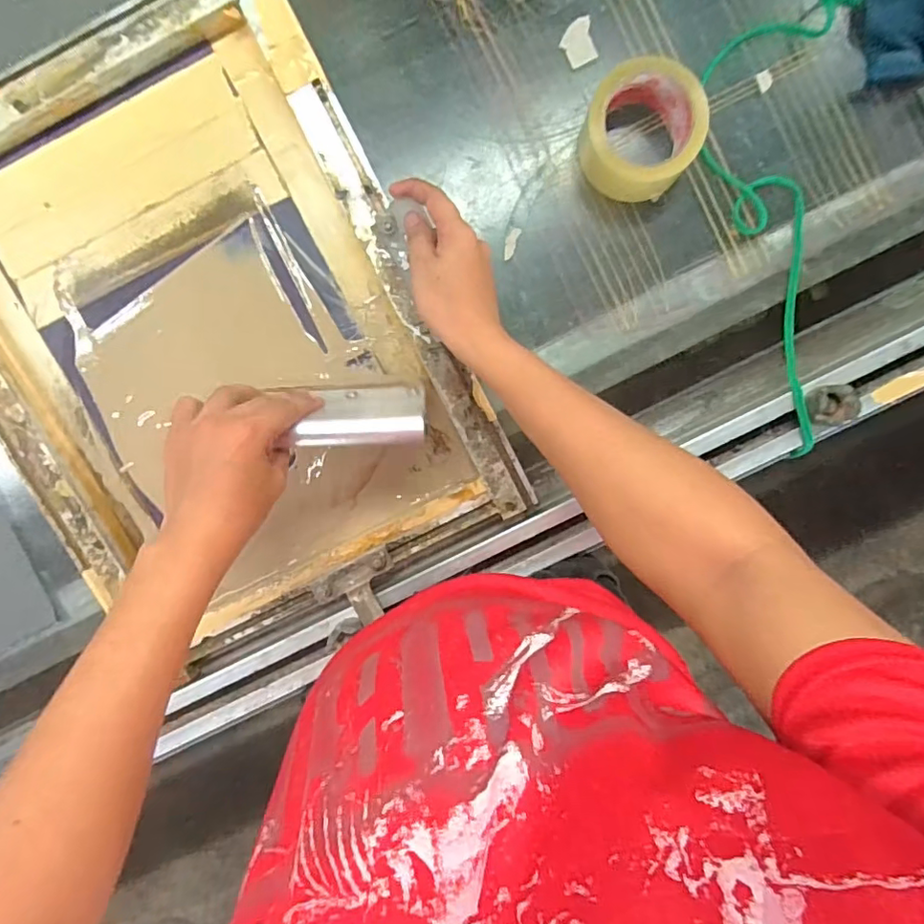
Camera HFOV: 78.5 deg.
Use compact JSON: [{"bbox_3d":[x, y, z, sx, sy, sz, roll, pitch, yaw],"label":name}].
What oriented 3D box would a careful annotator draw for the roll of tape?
[{"bbox_3d":[0.159,-0.295,0.506,0.101,0.060,0.098,0,93,3],"label":"roll of tape"}]

